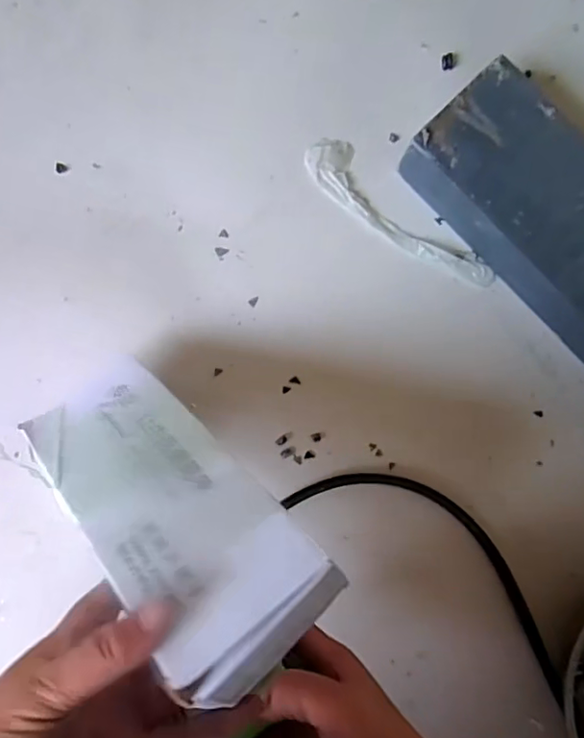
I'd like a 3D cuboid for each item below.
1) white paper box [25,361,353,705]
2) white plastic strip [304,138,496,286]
[{"bbox_3d":[-0.074,0.079,0.329,0.089,0.045,0.226,-36,48,-21],"label":"white paper box"},{"bbox_3d":[0.089,-0.125,0.469,0.184,0.007,0.043,40,83,-1],"label":"white plastic strip"}]

